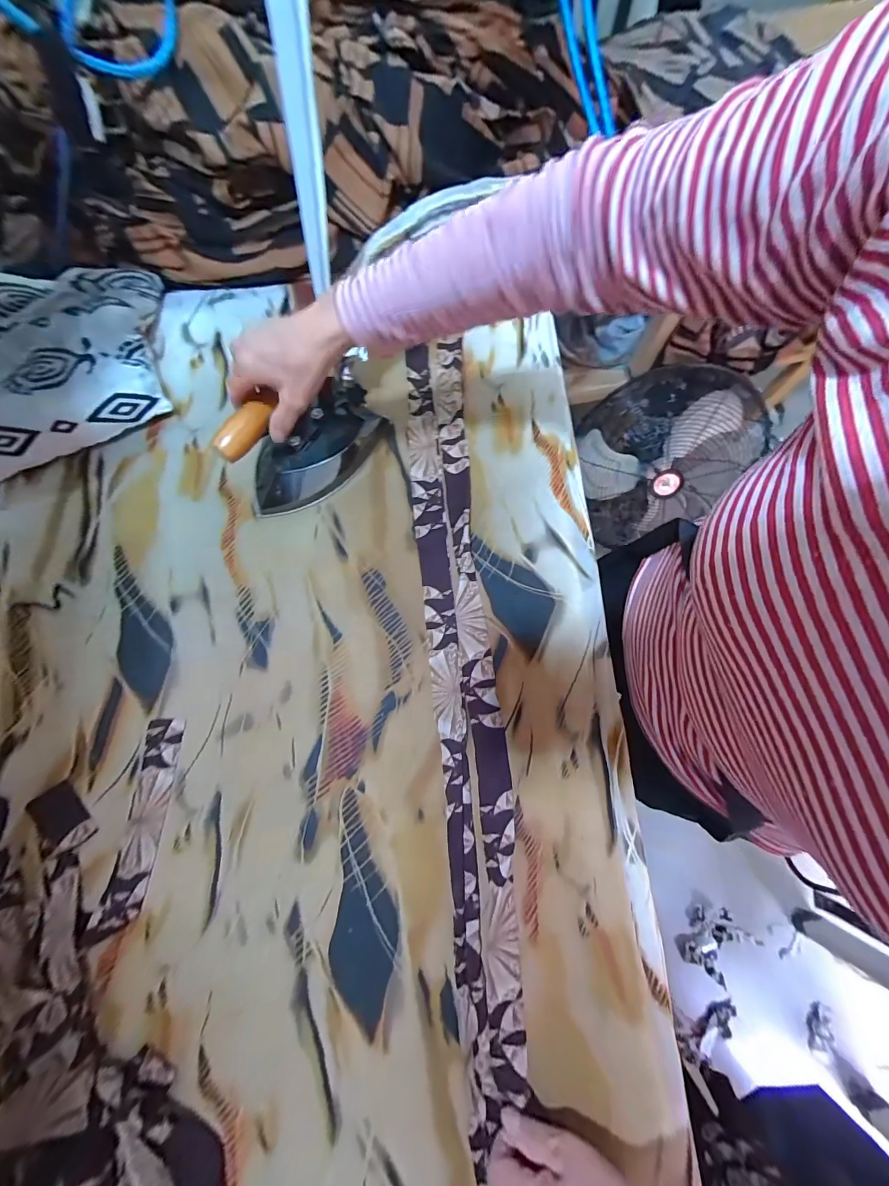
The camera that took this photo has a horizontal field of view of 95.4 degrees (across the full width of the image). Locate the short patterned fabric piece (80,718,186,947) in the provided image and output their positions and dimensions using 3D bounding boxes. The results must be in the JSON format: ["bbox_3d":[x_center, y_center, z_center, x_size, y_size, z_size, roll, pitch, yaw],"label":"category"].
[{"bbox_3d":[-0.312,0.236,0.418,0.042,0.013,0.200,5,75,3],"label":"short patterned fabric piece"}]

